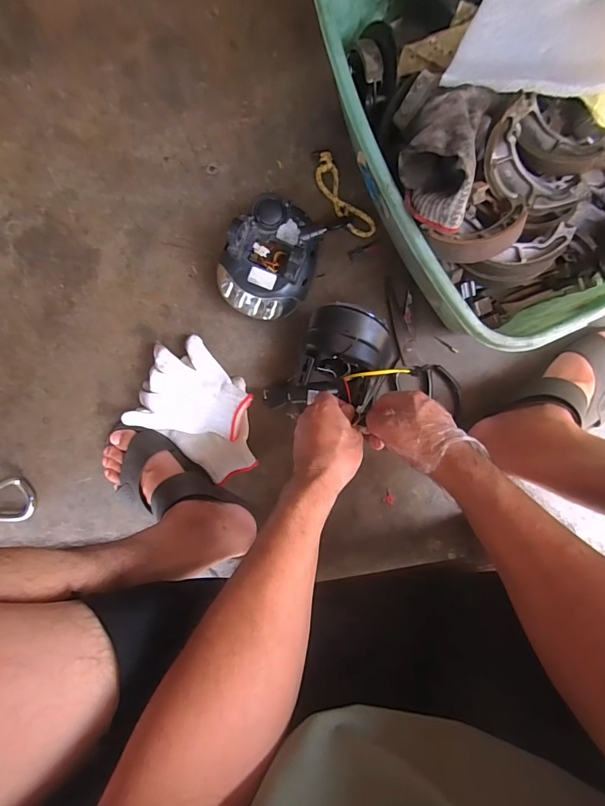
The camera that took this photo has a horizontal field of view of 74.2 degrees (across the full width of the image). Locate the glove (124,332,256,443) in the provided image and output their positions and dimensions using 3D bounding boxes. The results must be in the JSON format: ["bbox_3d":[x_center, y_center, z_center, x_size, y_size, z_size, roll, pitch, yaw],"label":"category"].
[{"bbox_3d":[-0.142,-0.013,0.542,0.142,0.053,0.131,23,96,3],"label":"glove"}]

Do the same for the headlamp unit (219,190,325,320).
[{"bbox_3d":[-0.040,-0.177,0.503,0.109,0.094,0.144,35,96,0],"label":"headlamp unit"}]

